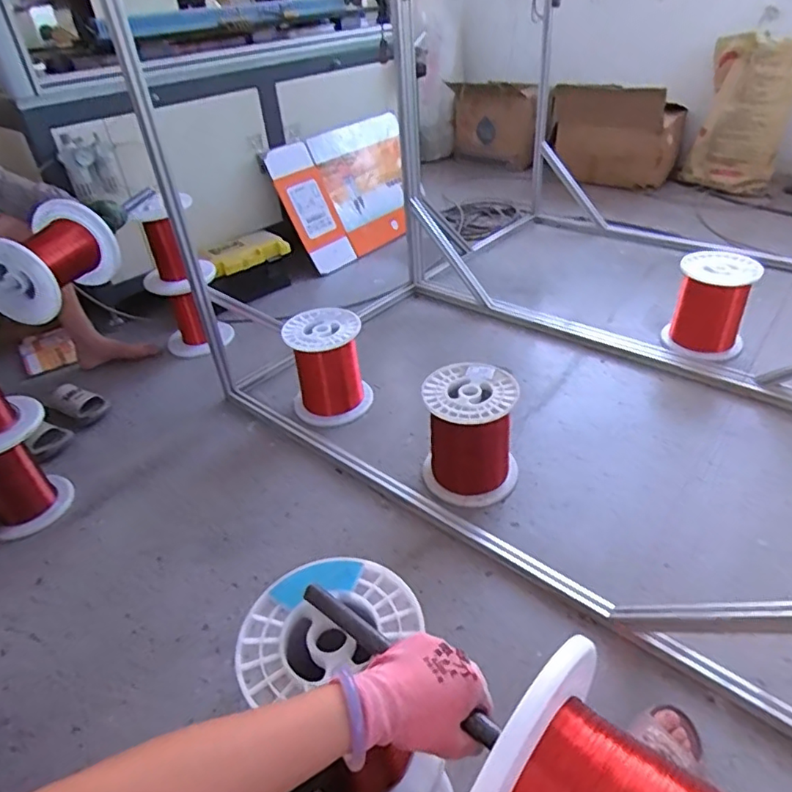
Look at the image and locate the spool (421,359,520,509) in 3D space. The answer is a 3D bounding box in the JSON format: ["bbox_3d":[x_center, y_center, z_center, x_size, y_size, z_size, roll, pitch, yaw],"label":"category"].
[{"bbox_3d":[0.162,0.084,1.243,0.196,0.245,0.212,-3,37,2],"label":"spool"}]

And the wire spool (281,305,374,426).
[{"bbox_3d":[-0.181,-0.082,1.506,0.197,0.244,0.195,-3,37,2],"label":"wire spool"}]

